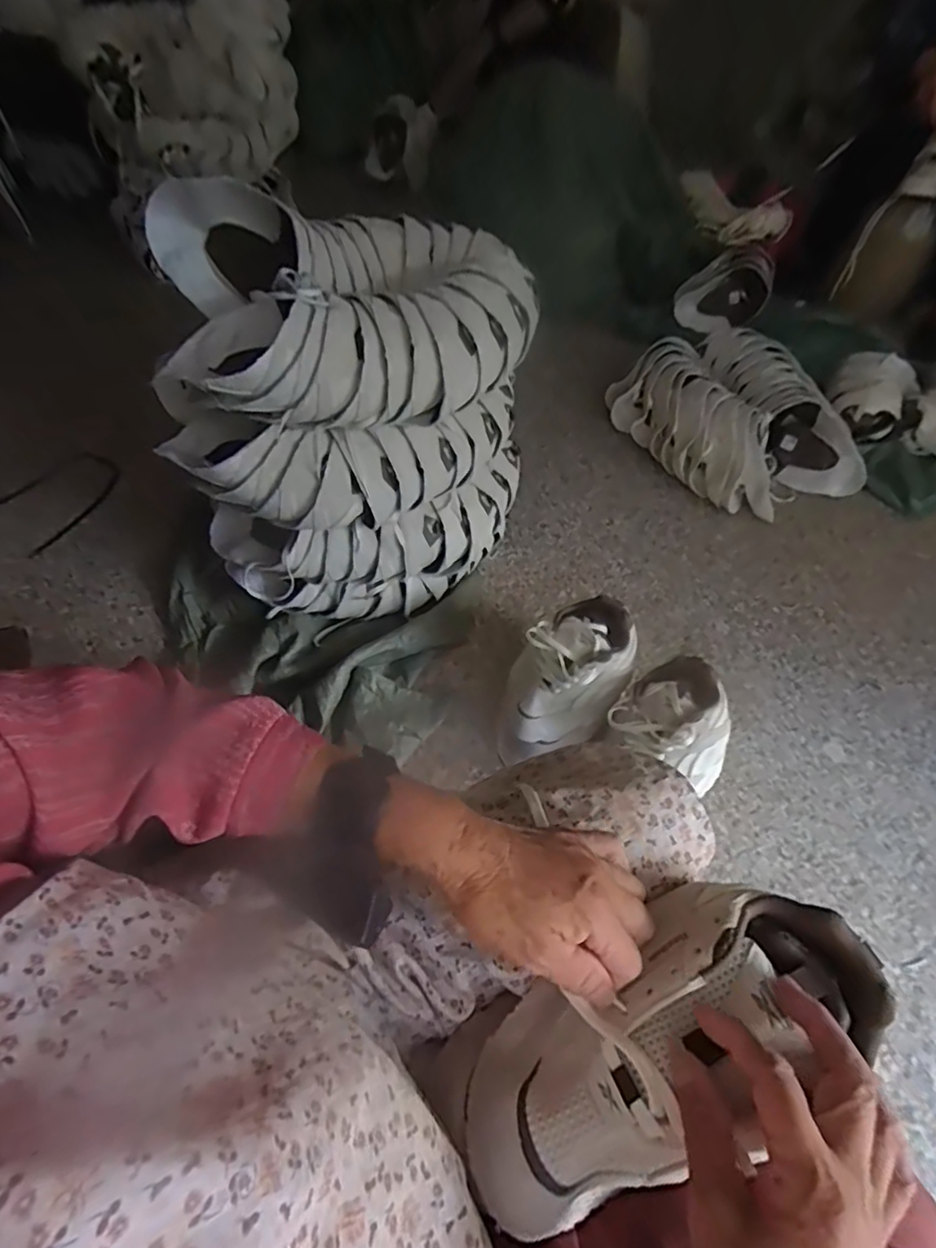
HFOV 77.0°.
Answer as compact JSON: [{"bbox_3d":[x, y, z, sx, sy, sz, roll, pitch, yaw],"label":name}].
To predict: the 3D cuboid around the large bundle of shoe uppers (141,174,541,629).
[{"bbox_3d":[-0.171,-0.290,0.847,0.453,0.435,0.393,-20,60,-15],"label":"large bundle of shoe uppers"}]

